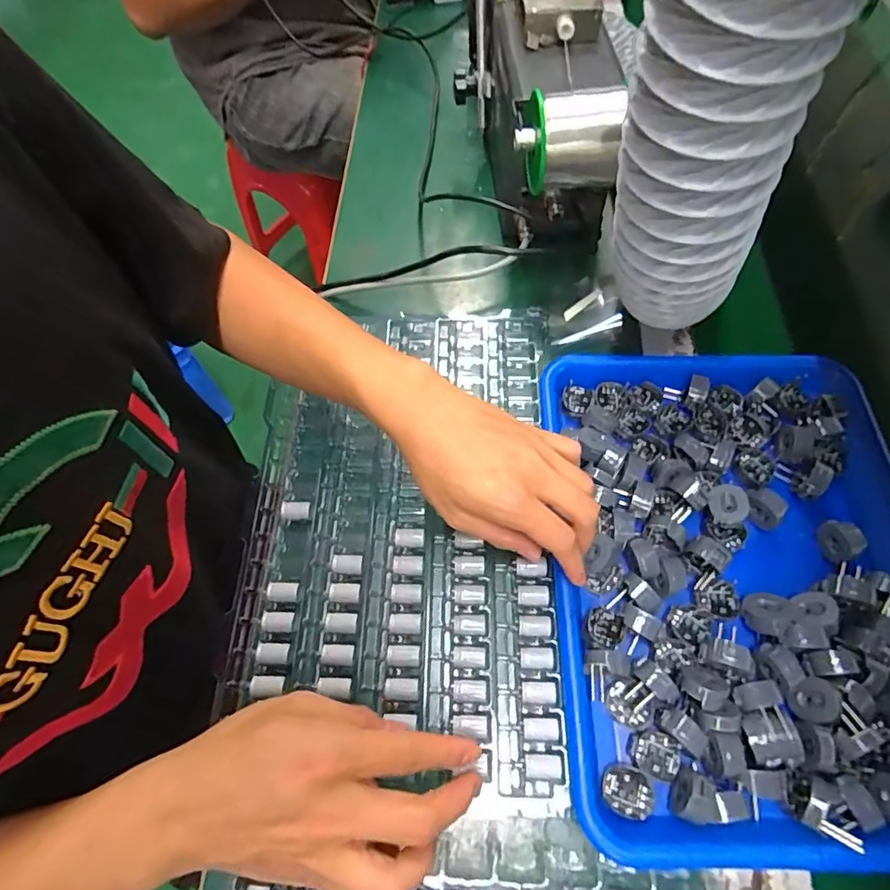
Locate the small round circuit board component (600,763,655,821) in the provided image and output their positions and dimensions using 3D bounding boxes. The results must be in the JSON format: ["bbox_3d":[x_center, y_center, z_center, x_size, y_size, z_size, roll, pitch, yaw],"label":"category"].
[{"bbox_3d":[0.105,0.199,0.304,0.029,0.007,0.025,17,65,11],"label":"small round circuit board component"}]

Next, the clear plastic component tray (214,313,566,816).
[{"bbox_3d":[-0.034,0.049,0.391,0.216,0.016,0.350,1,63,4],"label":"clear plastic component tray"}]

